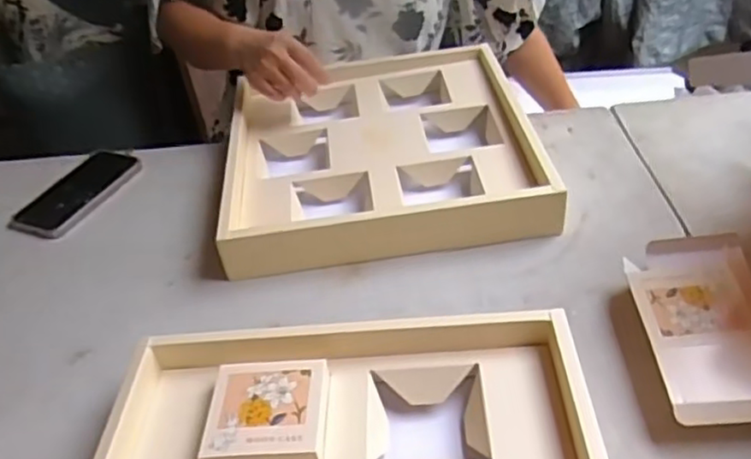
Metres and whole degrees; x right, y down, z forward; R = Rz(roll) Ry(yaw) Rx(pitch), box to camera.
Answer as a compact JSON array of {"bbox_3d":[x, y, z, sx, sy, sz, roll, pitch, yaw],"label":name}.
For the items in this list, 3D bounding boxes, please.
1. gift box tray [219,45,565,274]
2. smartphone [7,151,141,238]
[{"bbox_3d":[0.002,-0.098,0.792,0.336,0.060,0.333,-8,37,-1],"label":"gift box tray"},{"bbox_3d":[-0.360,-0.047,0.808,0.086,0.013,0.159,13,42,24],"label":"smartphone"}]

